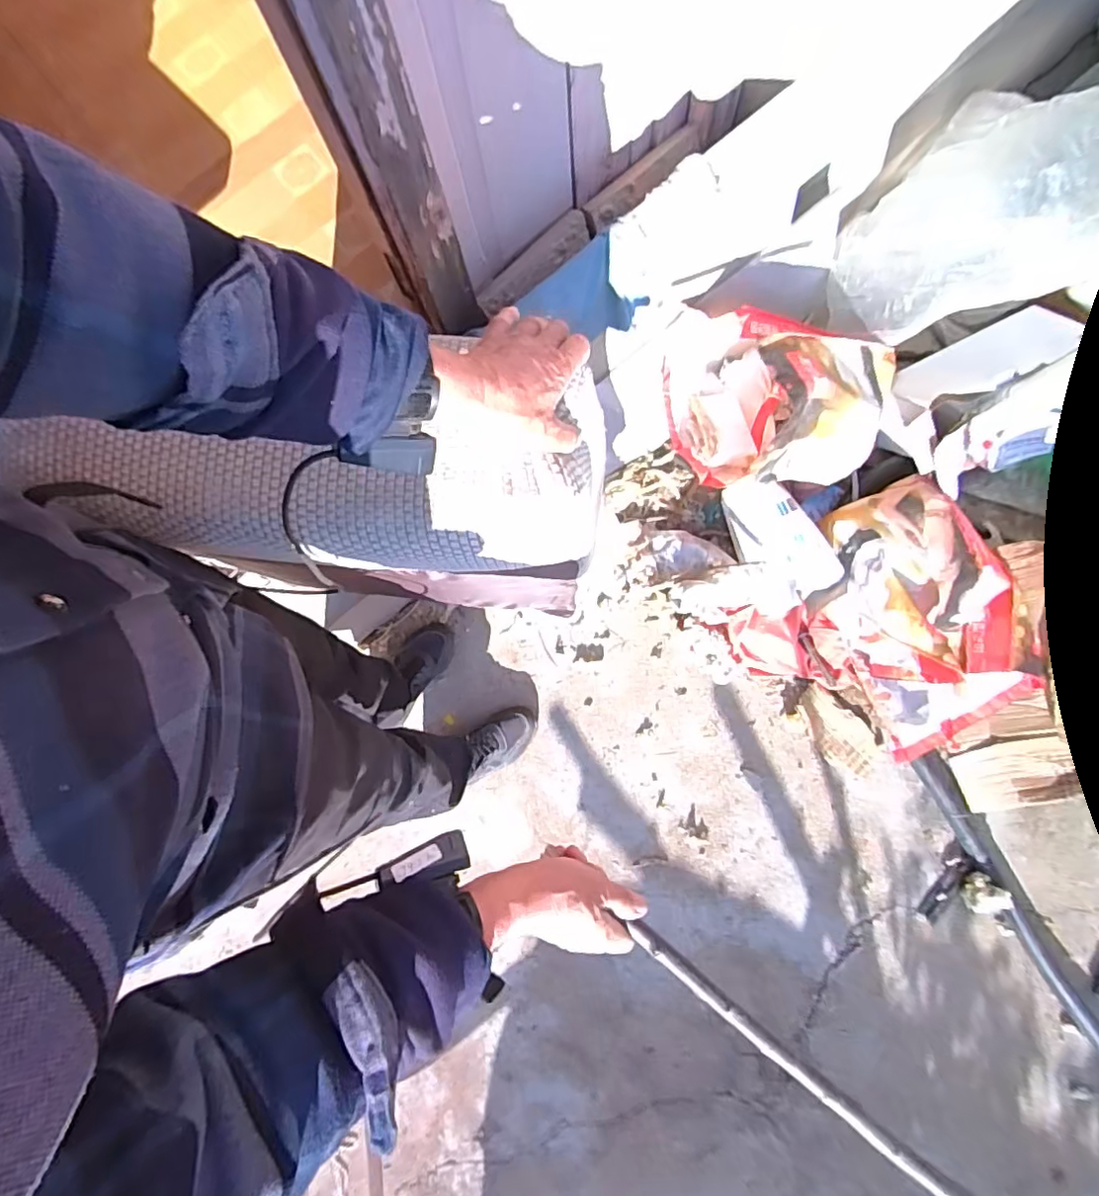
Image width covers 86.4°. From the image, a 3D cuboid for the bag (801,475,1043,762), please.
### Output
[{"bbox_3d":[0.705,0.038,1.149,0.357,0.164,0.523,-14,81,2],"label":"bag"}]

